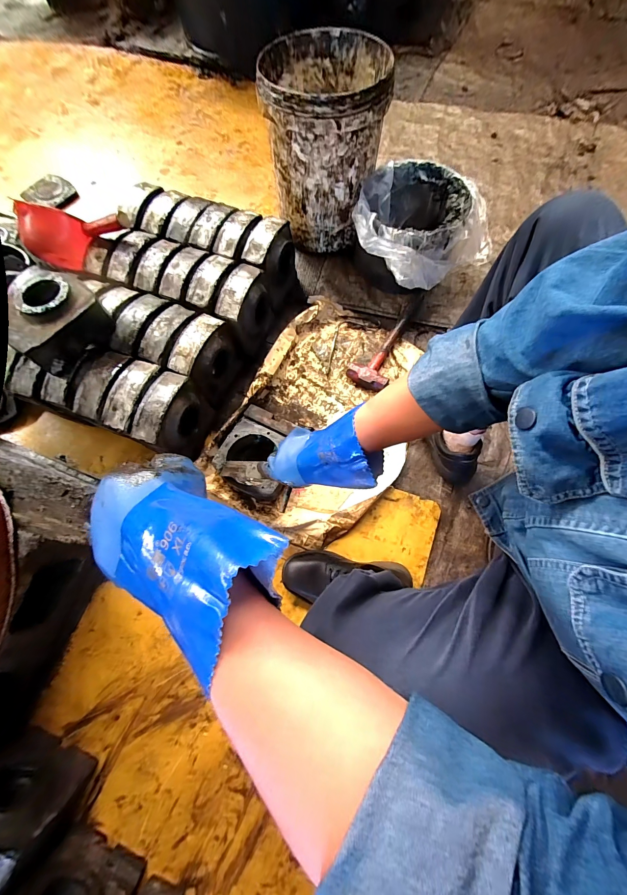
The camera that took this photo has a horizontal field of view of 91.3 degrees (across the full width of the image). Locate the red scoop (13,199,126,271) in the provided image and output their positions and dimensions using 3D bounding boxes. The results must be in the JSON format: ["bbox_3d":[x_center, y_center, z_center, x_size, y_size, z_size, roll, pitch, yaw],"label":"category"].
[{"bbox_3d":[-0.555,-0.499,0.714,0.231,0.138,0.053,-15,72,-3],"label":"red scoop"}]

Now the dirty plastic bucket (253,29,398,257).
[{"bbox_3d":[0.028,-0.764,0.795,0.278,0.312,0.273,-1,72,2],"label":"dirty plastic bucket"}]

